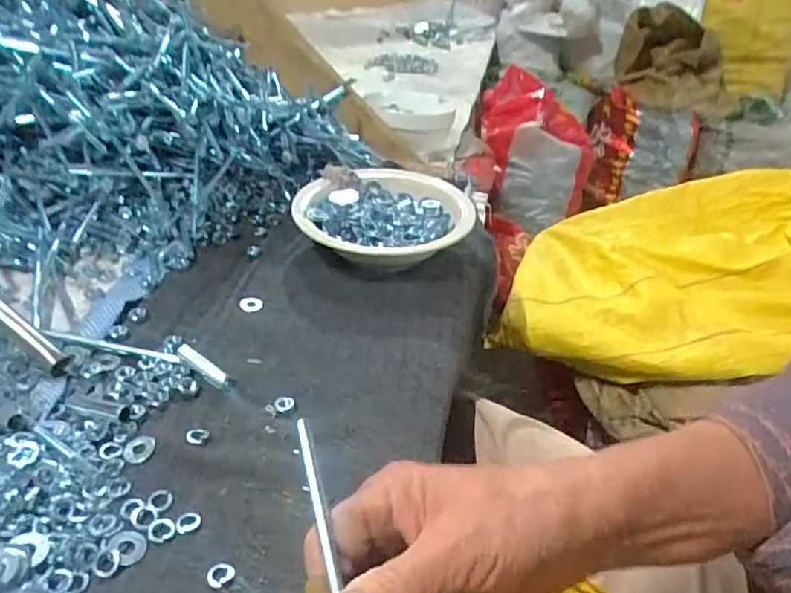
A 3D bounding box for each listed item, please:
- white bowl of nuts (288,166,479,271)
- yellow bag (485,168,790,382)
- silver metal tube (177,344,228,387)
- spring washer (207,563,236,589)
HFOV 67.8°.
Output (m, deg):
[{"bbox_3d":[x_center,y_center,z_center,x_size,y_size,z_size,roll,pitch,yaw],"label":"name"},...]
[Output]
[{"bbox_3d":[-0.012,-0.078,0.592,0.167,0.048,0.178,4,33,-3],"label":"white bowl of nuts"},{"bbox_3d":[0.390,-0.053,0.725,0.493,0.104,0.323,1,43,17],"label":"yellow bag"},{"bbox_3d":[-0.136,0.049,0.415,0.045,0.008,0.009,36,40,8],"label":"silver metal tube"},{"bbox_3d":[-0.089,0.141,0.299,0.013,0.004,0.012,4,33,-2],"label":"spring washer"}]

